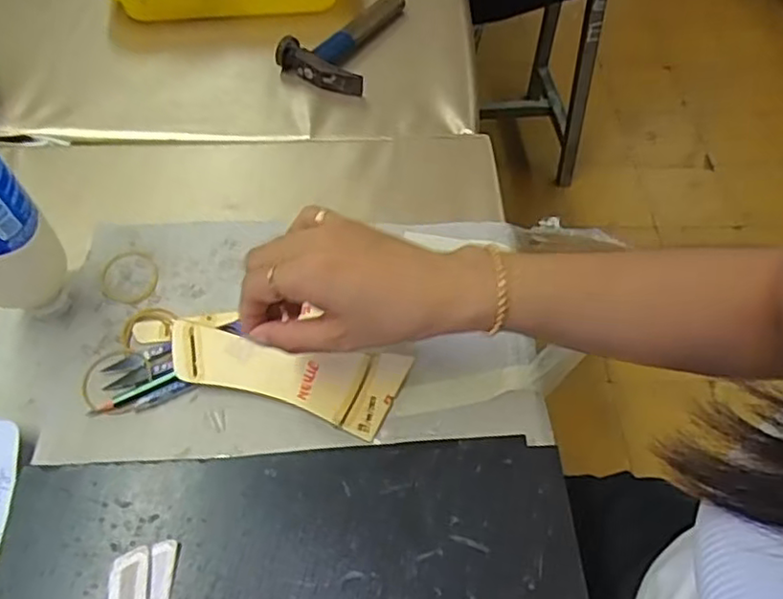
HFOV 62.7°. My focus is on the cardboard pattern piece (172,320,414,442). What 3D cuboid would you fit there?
[{"bbox_3d":[-0.071,0.053,0.429,0.156,0.004,0.055,9,70,0],"label":"cardboard pattern piece"}]

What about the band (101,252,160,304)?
[{"bbox_3d":[-0.197,-0.018,0.481,0.046,0.004,0.043,1,57,-2],"label":"band"}]

